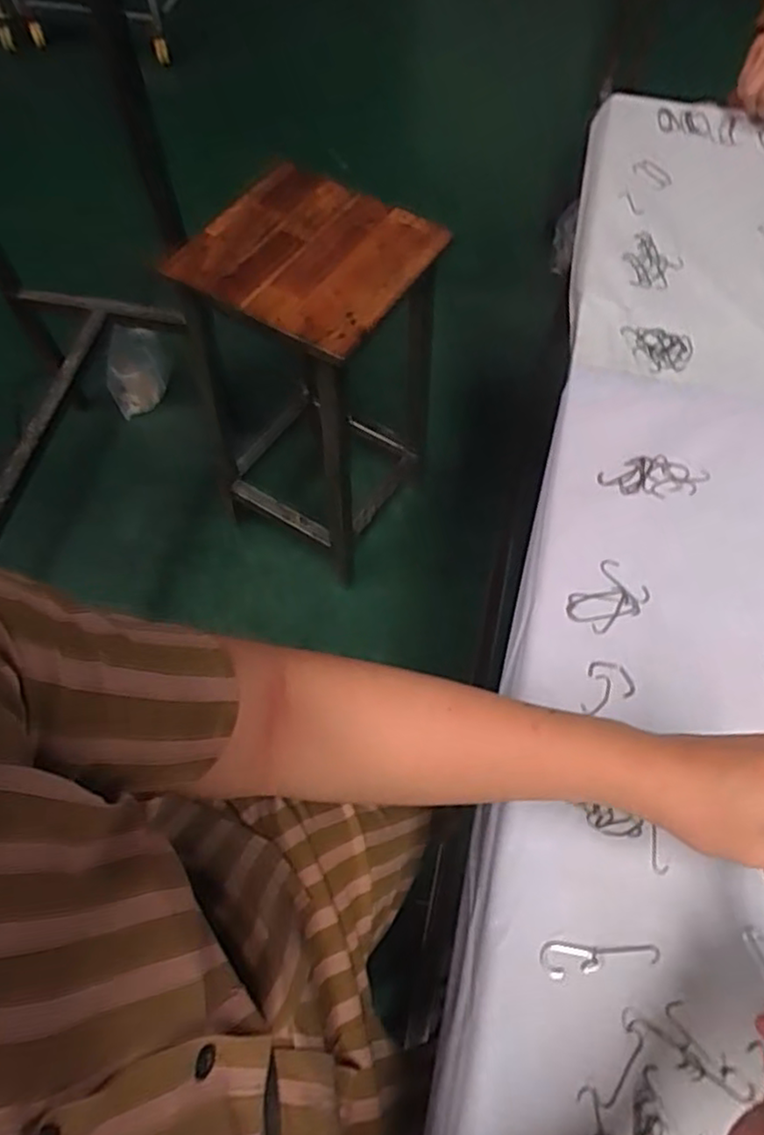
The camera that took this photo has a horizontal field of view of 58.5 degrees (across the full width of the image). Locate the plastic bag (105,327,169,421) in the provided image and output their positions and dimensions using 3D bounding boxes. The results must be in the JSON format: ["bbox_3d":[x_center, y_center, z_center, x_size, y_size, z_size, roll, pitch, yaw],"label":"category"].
[{"bbox_3d":[-0.541,-0.431,1.506,0.143,0.228,0.068,-14,64,-9],"label":"plastic bag"}]

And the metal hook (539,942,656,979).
[{"bbox_3d":[0.133,0.237,0.417,0.072,0.004,0.019,-4,63,-4],"label":"metal hook"}]

